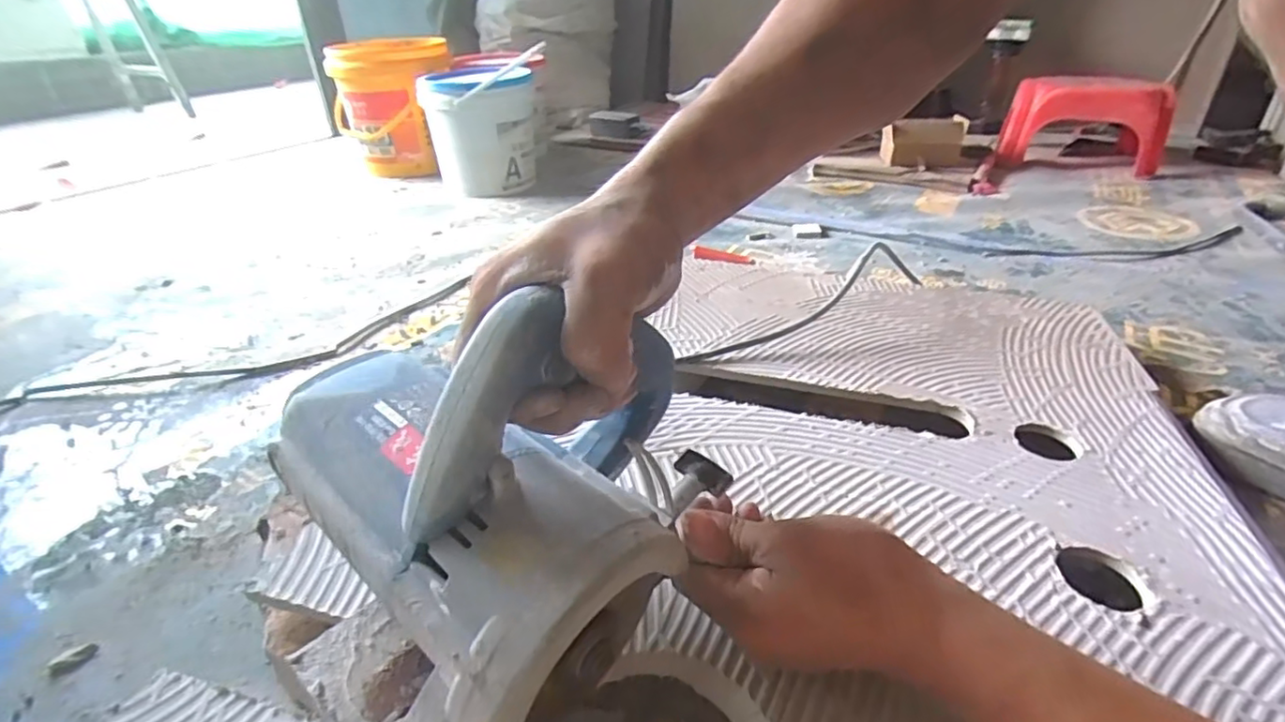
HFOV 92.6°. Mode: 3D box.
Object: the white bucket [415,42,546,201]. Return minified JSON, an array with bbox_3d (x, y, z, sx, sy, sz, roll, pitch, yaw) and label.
[{"bbox_3d":[-0.302,-0.449,1.176,0.204,0.223,0.204,-9,33,-12],"label":"white bucket"}]

